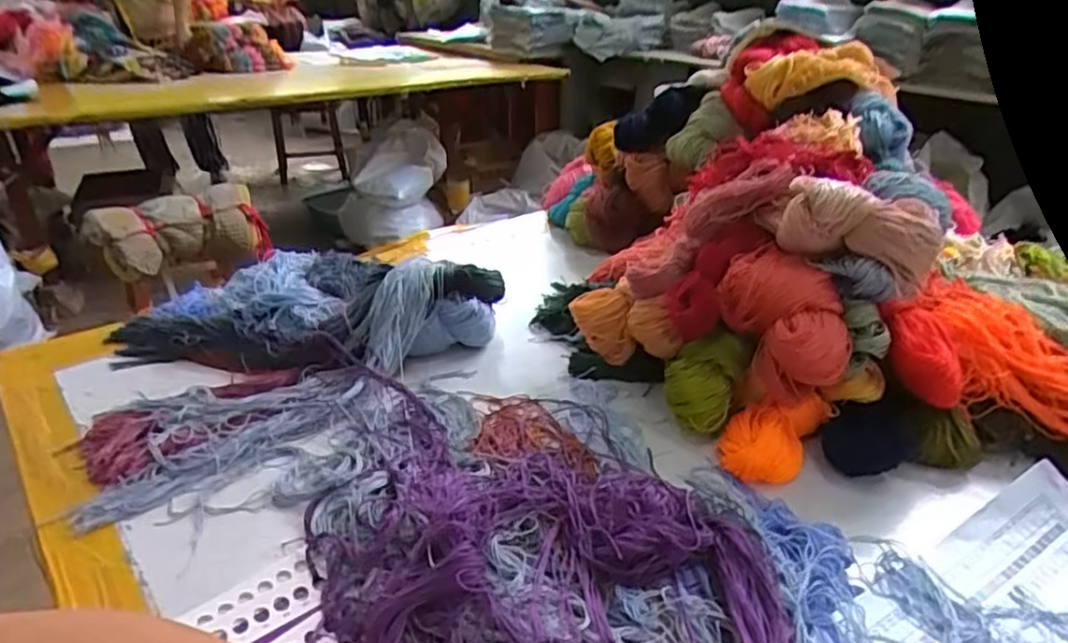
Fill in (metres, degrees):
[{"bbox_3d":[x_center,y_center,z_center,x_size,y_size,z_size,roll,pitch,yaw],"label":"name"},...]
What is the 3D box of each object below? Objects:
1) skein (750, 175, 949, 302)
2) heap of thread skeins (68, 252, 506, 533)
[{"bbox_3d":[0.261,-0.081,0.563,0.140,0.064,0.052,13,31,23],"label":"skein"},{"bbox_3d":[-0.276,-0.003,0.719,0.407,0.084,0.369,-19,35,-32],"label":"heap of thread skeins"}]

